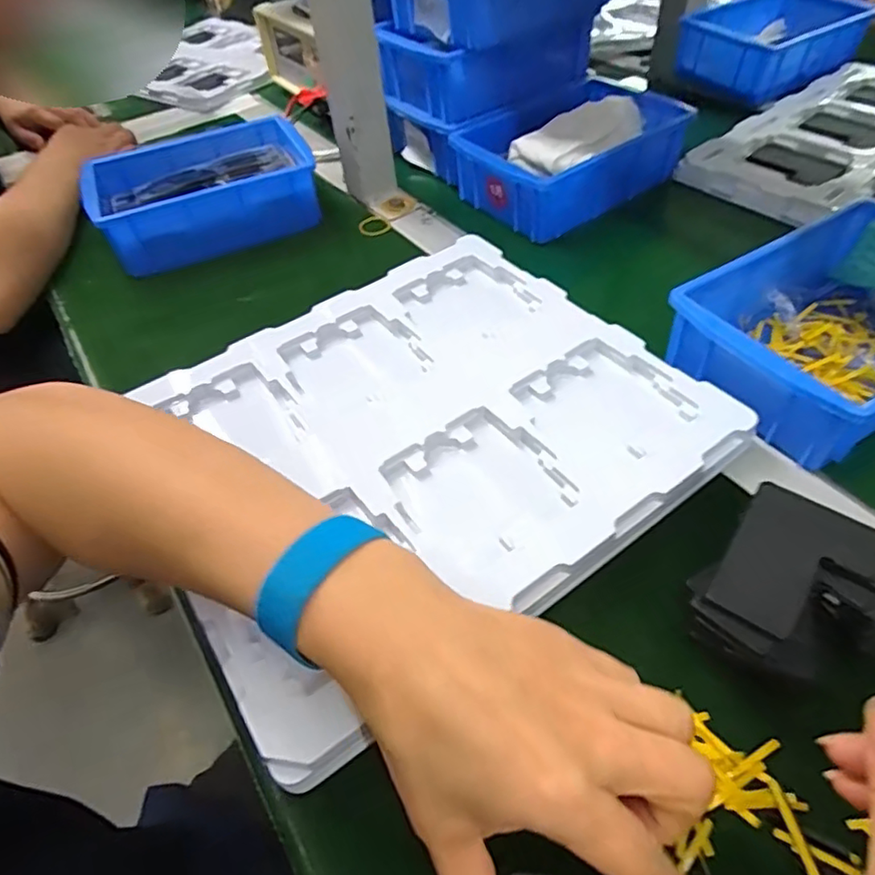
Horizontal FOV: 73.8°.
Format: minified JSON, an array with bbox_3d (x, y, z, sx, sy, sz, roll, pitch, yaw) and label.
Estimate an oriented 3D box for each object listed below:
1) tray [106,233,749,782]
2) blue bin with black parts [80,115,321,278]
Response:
[{"bbox_3d":[-0.015,-0.005,0.376,0.319,0.023,0.276,-32,54,-21],"label":"tray"},{"bbox_3d":[-0.225,-0.243,0.578,0.208,0.058,0.141,-25,52,-14],"label":"blue bin with black parts"}]

